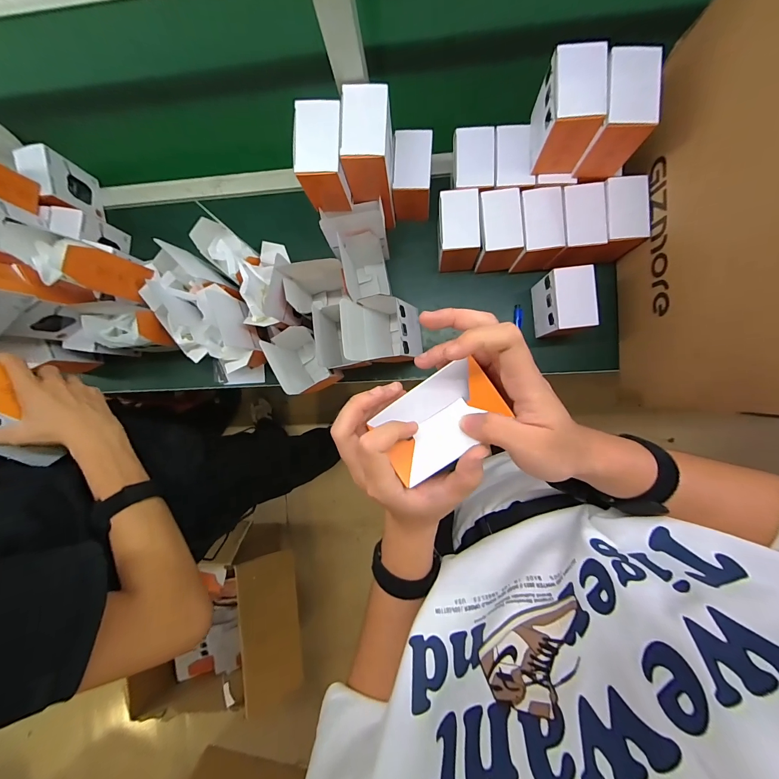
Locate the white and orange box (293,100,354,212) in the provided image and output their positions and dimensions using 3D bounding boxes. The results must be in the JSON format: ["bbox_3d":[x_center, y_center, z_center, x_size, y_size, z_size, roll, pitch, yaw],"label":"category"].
[{"bbox_3d":[-0.096,-0.344,0.520,0.065,0.098,0.106,2,90,6],"label":"white and orange box"}]

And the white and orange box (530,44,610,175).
[{"bbox_3d":[0.249,-0.388,0.496,0.067,0.119,0.100,-3,90,6],"label":"white and orange box"}]

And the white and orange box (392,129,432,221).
[{"bbox_3d":[0.042,-0.377,0.618,0.064,0.099,0.099,4,90,6],"label":"white and orange box"}]

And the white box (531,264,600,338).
[{"bbox_3d":[0.301,-0.149,0.607,0.069,0.109,0.099,-6,89,6],"label":"white box"}]

